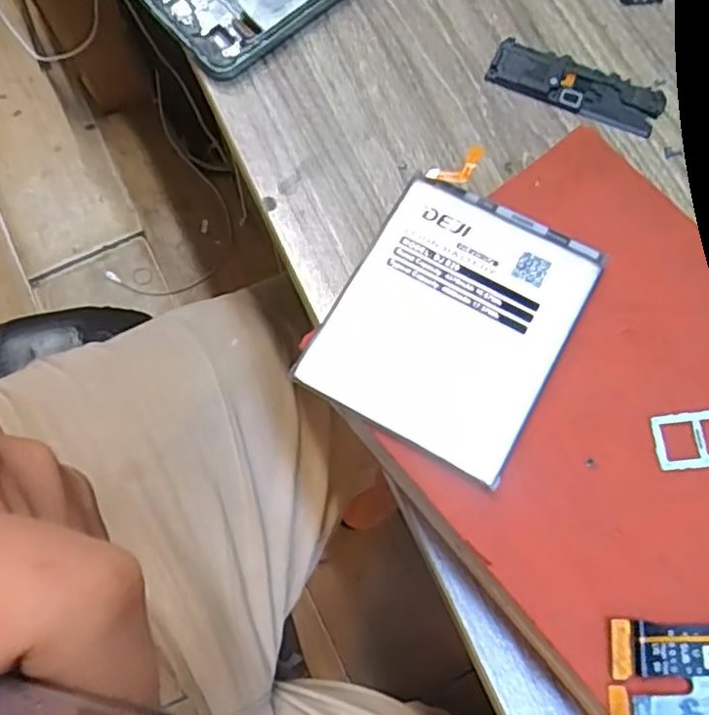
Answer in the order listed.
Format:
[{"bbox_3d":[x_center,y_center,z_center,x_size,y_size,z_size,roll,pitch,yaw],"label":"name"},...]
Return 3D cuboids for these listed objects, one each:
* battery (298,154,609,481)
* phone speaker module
[{"bbox_3d":[0.028,-0.011,0.189,0.060,0.004,0.075,30,76,9],"label":"battery"},{"bbox_3d":[0.084,-0.103,0.258,0.064,0.004,0.021,23,75,7],"label":"phone speaker module"}]

